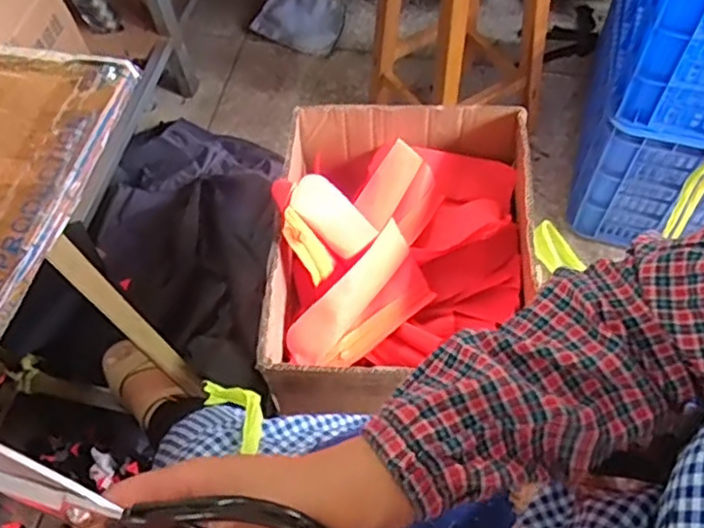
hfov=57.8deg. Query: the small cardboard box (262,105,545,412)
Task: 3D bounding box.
[{"bbox_3d":[0.066,-0.021,0.826,0.320,0.201,0.368,4,60,6],"label":"small cardboard box"}]

